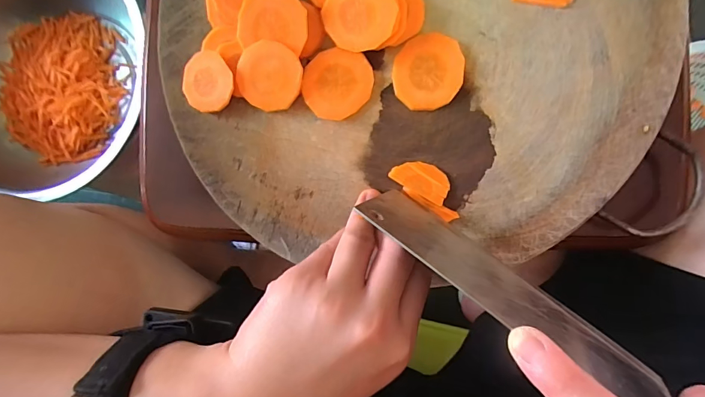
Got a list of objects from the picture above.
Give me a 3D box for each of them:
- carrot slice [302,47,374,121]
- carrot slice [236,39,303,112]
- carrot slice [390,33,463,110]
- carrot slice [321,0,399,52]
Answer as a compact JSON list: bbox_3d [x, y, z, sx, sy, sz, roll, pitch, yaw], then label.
[{"bbox_3d":[-0.011,-0.077,0.266,0.045,0.007,0.046,0,93,7],"label":"carrot slice"},{"bbox_3d":[-0.056,-0.082,0.263,0.042,0.004,0.043,15,114,2],"label":"carrot slice"},{"bbox_3d":[0.050,-0.084,0.259,0.045,0.004,0.049,0,93,7],"label":"carrot slice"},{"bbox_3d":[0.004,-0.118,0.251,0.047,0.004,0.043,4,107,12],"label":"carrot slice"}]

